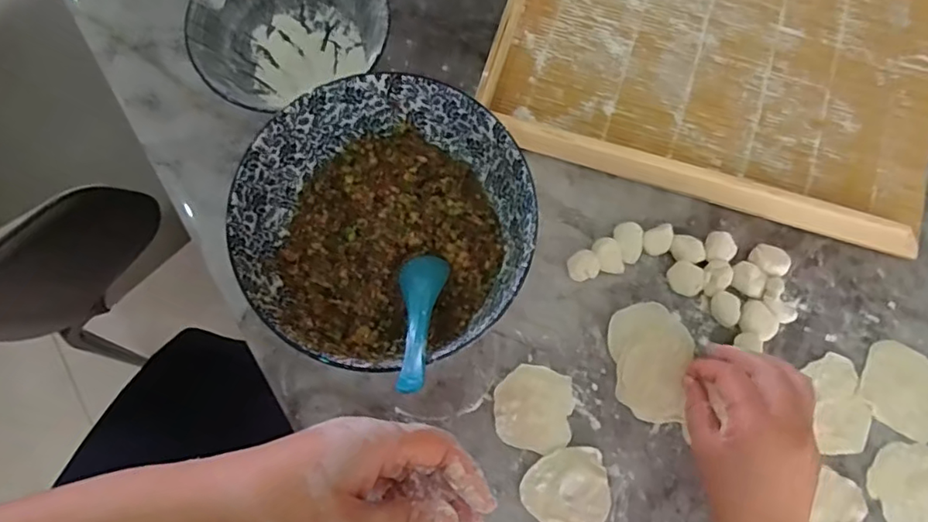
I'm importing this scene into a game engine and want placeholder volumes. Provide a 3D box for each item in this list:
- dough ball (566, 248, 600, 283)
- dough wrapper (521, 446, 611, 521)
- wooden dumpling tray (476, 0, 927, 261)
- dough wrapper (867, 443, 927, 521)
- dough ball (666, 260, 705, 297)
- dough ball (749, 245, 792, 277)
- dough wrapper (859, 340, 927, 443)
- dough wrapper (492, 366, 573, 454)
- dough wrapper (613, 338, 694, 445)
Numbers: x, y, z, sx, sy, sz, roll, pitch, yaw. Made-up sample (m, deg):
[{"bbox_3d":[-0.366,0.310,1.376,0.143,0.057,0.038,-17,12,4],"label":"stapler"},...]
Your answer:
[{"bbox_3d":[0.101,0.004,0.481,0.025,0.016,0.025,0,78,0],"label":"dough ball"},{"bbox_3d":[0.084,0.184,0.448,0.067,0.004,0.065,0,78,0],"label":"dough wrapper"},{"bbox_3d":[0.245,-0.224,0.513,0.386,0.040,0.366,16,79,3],"label":"wooden dumpling tray"},{"bbox_3d":[0.361,0.181,0.448,0.070,0.004,0.073,0,78,0],"label":"dough wrapper"},{"bbox_3d":[0.187,0.015,0.479,0.028,0.012,0.027,0,78,0],"label":"dough ball"},{"bbox_3d":[0.259,-0.001,0.481,0.031,0.015,0.026,12,78,2],"label":"dough ball"},{"bbox_3d":[0.361,0.105,0.463,0.067,0.004,0.066,25,79,5],"label":"dough wrapper"},{"bbox_3d":[0.057,0.120,0.462,0.063,0.004,0.065,11,78,2],"label":"dough wrapper"},{"bbox_3d":[0.154,0.095,0.463,0.053,0.010,0.068,11,78,2],"label":"dough wrapper"}]

